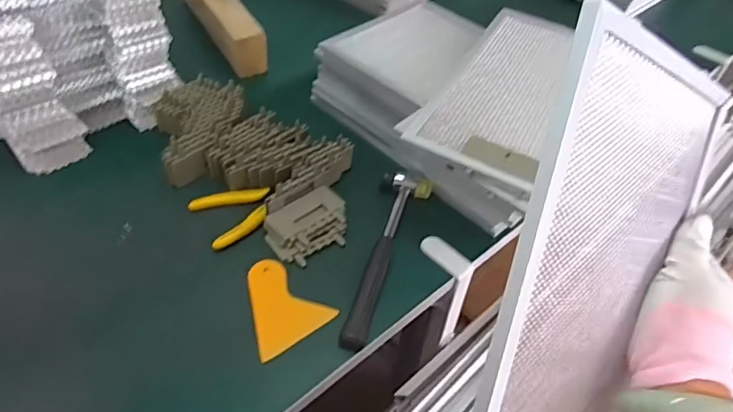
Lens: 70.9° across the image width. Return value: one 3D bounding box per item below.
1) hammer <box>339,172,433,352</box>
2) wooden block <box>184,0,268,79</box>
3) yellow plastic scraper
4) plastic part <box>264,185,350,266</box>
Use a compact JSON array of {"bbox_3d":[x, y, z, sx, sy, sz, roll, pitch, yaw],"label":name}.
[{"bbox_3d":[0.025,0.053,0.564,0.055,0.024,0.225,13,47,6],"label":"hammer"},{"bbox_3d":[-0.238,-0.311,0.835,0.056,0.064,0.264,-21,53,-23],"label":"wooden block"},{"bbox_3d":[-0.094,0.098,0.525,0.082,0.004,0.098,-29,56,-28],"label":"yellow plastic scraper"},{"bbox_3d":[-0.064,0.023,0.581,0.092,0.026,0.067,-29,56,-28],"label":"plastic part"}]

